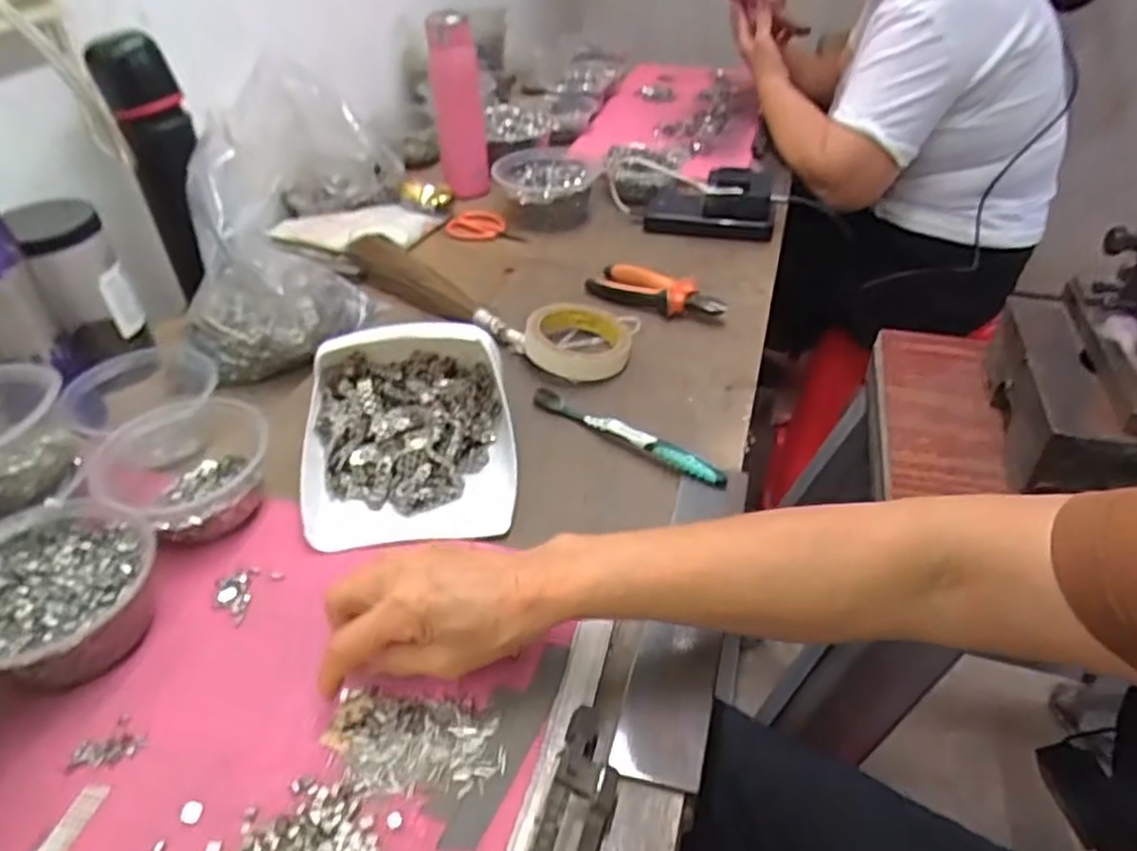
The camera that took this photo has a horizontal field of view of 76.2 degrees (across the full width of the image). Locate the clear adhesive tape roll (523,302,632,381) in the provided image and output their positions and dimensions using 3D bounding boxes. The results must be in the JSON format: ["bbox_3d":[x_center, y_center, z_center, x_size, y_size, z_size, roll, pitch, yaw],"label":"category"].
[{"bbox_3d":[0.009,-0.083,0.686,0.096,0.027,0.106,1,39,4],"label":"clear adhesive tape roll"}]

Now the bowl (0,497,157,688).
[{"bbox_3d":[-0.308,0.103,0.442,0.112,0.057,0.104,-1,39,1],"label":"bowl"}]

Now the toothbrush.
[{"bbox_3d":[0.044,0.004,0.588,0.185,0.020,0.015,27,48,31],"label":"toothbrush"}]

